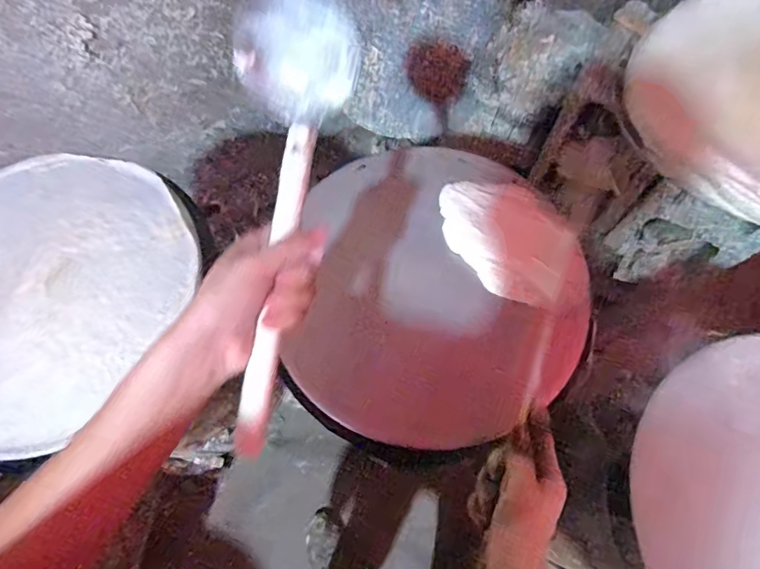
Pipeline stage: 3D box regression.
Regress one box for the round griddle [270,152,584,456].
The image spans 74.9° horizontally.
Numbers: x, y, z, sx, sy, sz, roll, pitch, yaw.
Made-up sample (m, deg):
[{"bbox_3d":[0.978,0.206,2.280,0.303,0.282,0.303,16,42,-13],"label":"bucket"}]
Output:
[{"bbox_3d":[0.068,-0.002,0.580,0.324,0.064,0.373,2,74,8],"label":"round griddle"}]

